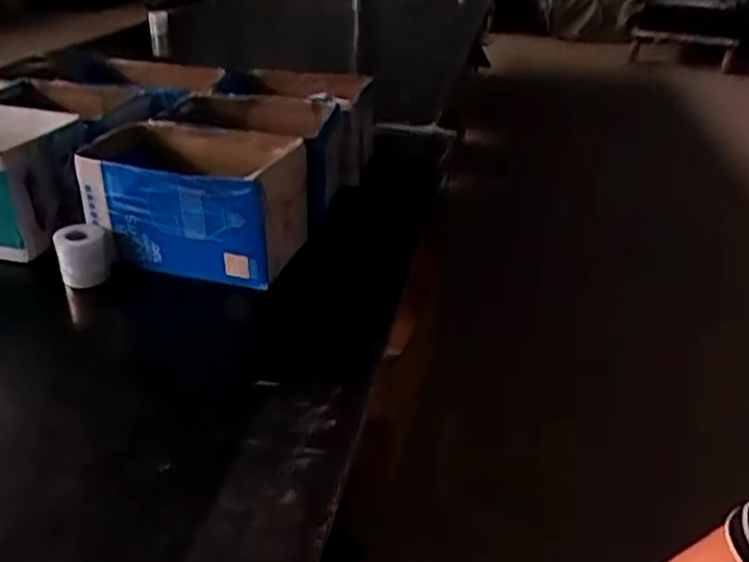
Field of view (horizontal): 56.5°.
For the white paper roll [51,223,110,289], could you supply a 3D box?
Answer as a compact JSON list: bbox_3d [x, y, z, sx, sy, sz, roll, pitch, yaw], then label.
[{"bbox_3d":[-0.379,-0.033,0.911,0.066,0.066,0.054,-13,33,-22],"label":"white paper roll"}]

